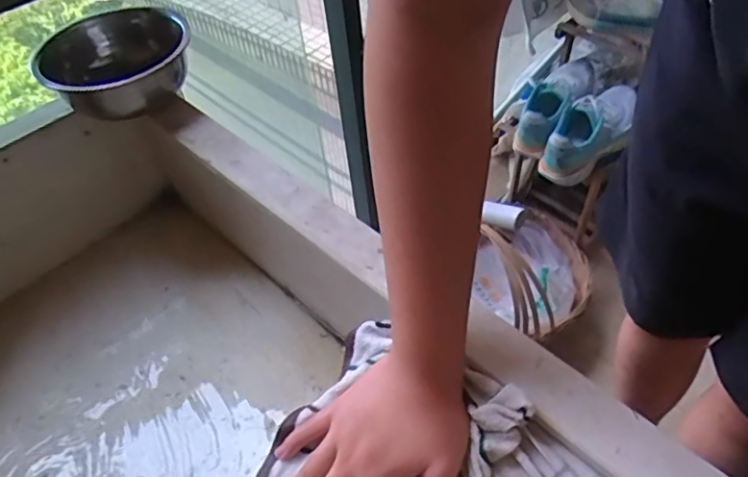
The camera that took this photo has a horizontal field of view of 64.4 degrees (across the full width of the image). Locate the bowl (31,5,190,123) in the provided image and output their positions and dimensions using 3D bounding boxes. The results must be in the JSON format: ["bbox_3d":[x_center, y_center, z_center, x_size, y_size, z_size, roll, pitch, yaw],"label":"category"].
[{"bbox_3d":[-0.319,-0.218,0.740,0.172,0.070,0.188,-2,45,2],"label":"bowl"}]

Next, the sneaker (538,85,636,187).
[{"bbox_3d":[0.445,-0.227,1.230,0.097,0.096,0.264,35,71,32],"label":"sneaker"}]

